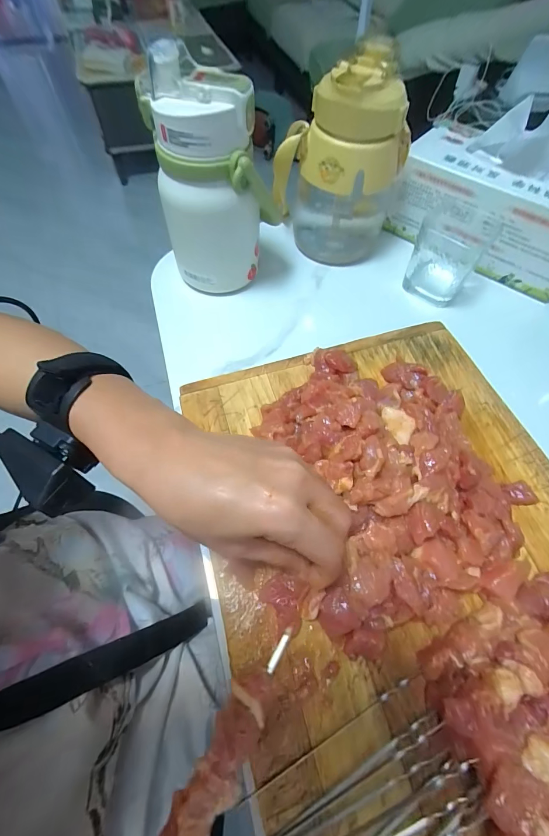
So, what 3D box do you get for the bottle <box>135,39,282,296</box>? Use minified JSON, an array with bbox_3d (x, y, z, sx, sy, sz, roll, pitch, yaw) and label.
[{"bbox_3d":[-0.057,-0.213,0.336,0.100,0.186,0.074,-19,63,-11],"label":"bottle"}]

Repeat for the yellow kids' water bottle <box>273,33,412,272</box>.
[{"bbox_3d":[0.071,-0.282,0.384,0.138,0.175,0.096,15,62,7],"label":"yellow kids' water bottle"}]

